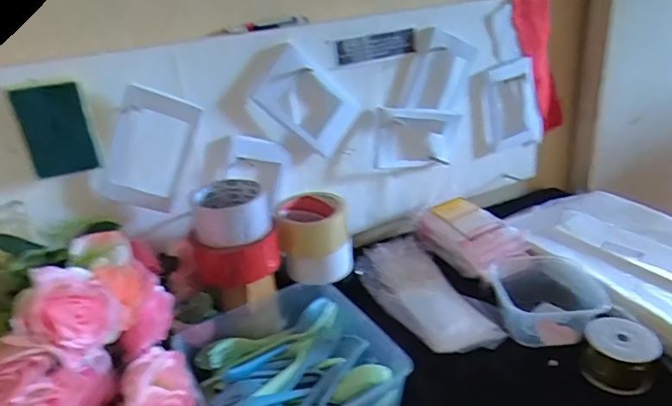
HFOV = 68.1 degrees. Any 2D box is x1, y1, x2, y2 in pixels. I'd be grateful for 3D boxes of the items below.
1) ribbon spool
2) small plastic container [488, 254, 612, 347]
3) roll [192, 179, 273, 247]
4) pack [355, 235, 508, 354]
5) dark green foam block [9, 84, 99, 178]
[{"bbox_3d":[0.310,0.162,0.543,0.069,0.053,0.067,-4,25,2],"label":"ribbon spool"},{"bbox_3d":[0.263,0.119,0.625,0.135,0.061,0.137,3,27,17],"label":"small plastic container"},{"bbox_3d":[-0.128,0.010,0.604,0.087,0.053,0.086,-4,25,2],"label":"roll"},{"bbox_3d":[0.131,0.123,0.683,0.128,0.048,0.224,-22,30,-32],"label":"pack"},{"bbox_3d":[-0.302,-0.079,0.539,0.060,0.095,0.018,-16,28,-23],"label":"dark green foam block"}]

